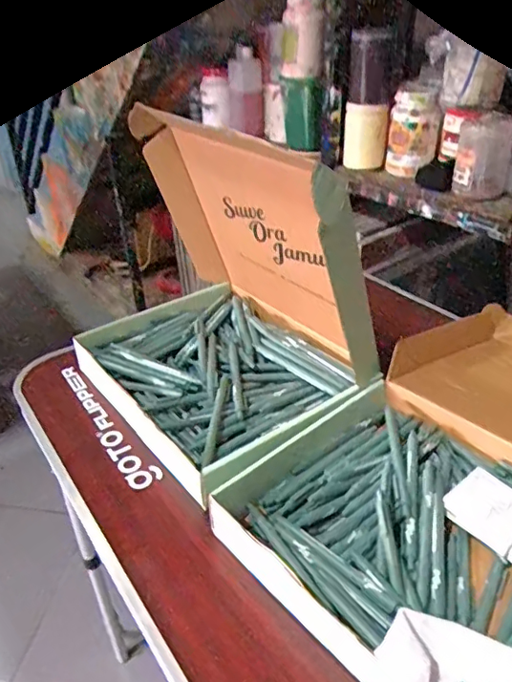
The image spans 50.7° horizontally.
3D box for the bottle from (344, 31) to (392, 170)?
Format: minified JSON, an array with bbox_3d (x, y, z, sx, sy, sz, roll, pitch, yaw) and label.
[{"bbox_3d":[0.221,-0.466,1.071,0.088,0.246,0.081,6,35,12],"label":"bottle"}]

